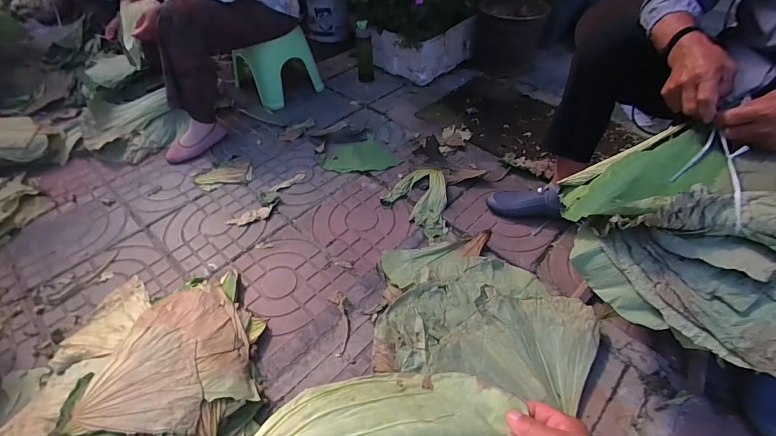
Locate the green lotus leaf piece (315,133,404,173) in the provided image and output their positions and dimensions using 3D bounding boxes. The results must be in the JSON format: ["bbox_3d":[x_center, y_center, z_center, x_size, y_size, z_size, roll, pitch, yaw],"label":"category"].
[{"bbox_3d":[-0.111,-0.219,1.328,0.253,0.012,0.202,-18,51,-16],"label":"green lotus leaf piece"}]

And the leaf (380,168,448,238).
[{"bbox_3d":[0.083,-0.064,1.167,0.191,0.037,0.269,3,49,2],"label":"leaf"}]

